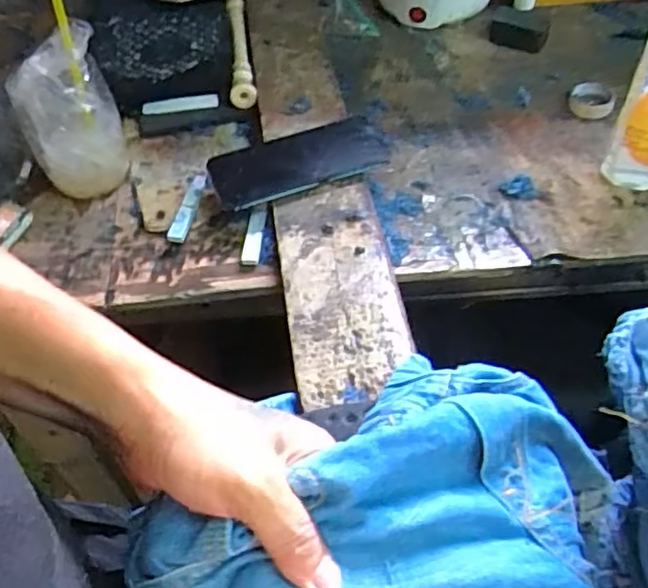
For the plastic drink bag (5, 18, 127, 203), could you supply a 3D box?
[{"bbox_3d":[-0.239,-0.168,0.609,0.090,0.130,0.055,-30,58,-18],"label":"plastic drink bag"}]

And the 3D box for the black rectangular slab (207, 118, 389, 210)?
[{"bbox_3d":[-0.026,-0.129,0.619,0.165,0.013,0.075,-19,56,-11],"label":"black rectangular slab"}]

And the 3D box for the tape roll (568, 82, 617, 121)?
[{"bbox_3d":[0.296,-0.213,0.712,0.048,0.014,0.049,-1,54,2],"label":"tape roll"}]

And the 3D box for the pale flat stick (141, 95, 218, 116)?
[{"bbox_3d":[-0.164,-0.215,0.732,0.086,0.011,0.010,-8,54,-3],"label":"pale flat stick"}]

